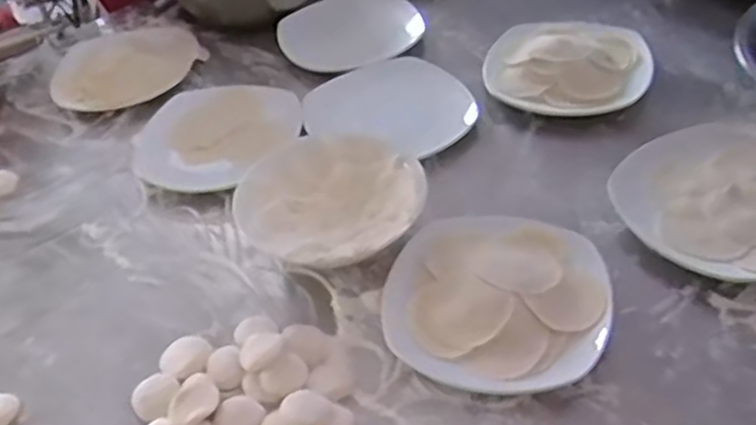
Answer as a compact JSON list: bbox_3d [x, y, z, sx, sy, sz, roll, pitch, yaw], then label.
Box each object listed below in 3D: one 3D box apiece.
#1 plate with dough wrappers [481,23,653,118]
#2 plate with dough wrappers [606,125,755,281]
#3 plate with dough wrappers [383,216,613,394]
[{"bbox_3d":[0.219,-0.173,0.837,0.179,0.052,0.165,-4,43,4],"label":"plate with dough wrappers"},{"bbox_3d":[0.327,-0.018,0.653,0.193,0.040,0.180,-4,43,4],"label":"plate with dough wrappers"},{"bbox_3d":[0.099,0.072,0.599,0.180,0.030,0.174,-4,43,4],"label":"plate with dough wrappers"}]

